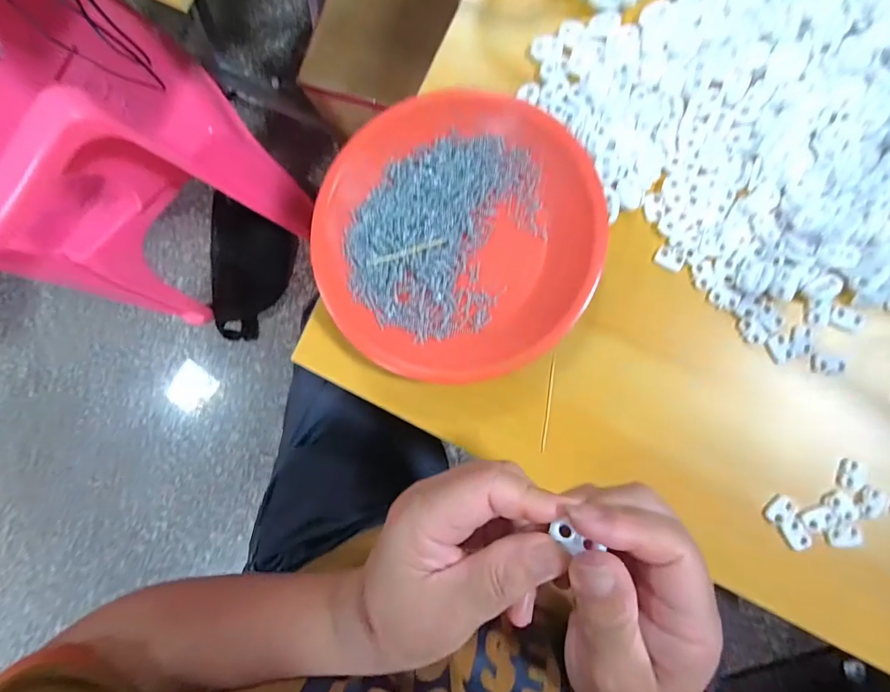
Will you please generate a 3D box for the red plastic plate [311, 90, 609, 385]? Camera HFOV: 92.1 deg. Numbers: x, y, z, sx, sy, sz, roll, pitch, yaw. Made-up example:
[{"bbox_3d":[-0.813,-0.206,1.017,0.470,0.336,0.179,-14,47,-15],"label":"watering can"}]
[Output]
[{"bbox_3d":[0.006,-0.075,0.297,0.186,0.022,0.191,-1,86,8],"label":"red plastic plate"}]

